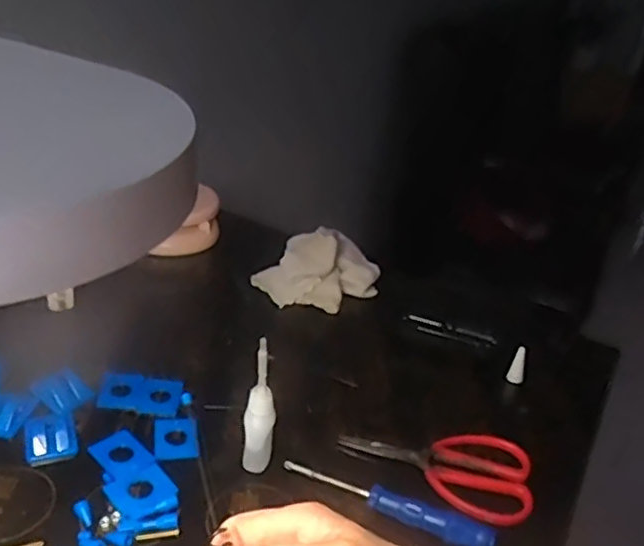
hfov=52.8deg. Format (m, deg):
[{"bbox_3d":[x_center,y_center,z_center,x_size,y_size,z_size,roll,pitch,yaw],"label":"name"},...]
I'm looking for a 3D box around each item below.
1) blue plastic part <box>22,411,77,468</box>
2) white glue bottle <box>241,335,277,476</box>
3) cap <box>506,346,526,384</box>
[{"bbox_3d":[-0.199,0.121,0.476,0.035,0.005,0.045,-9,32,-27],"label":"blue plastic part"},{"bbox_3d":[-0.043,0.094,0.453,0.021,0.098,0.020,2,29,-9],"label":"white glue bottle"},{"bbox_3d":[0.183,0.087,0.606,0.011,0.037,0.011,6,28,-3],"label":"cap"}]

